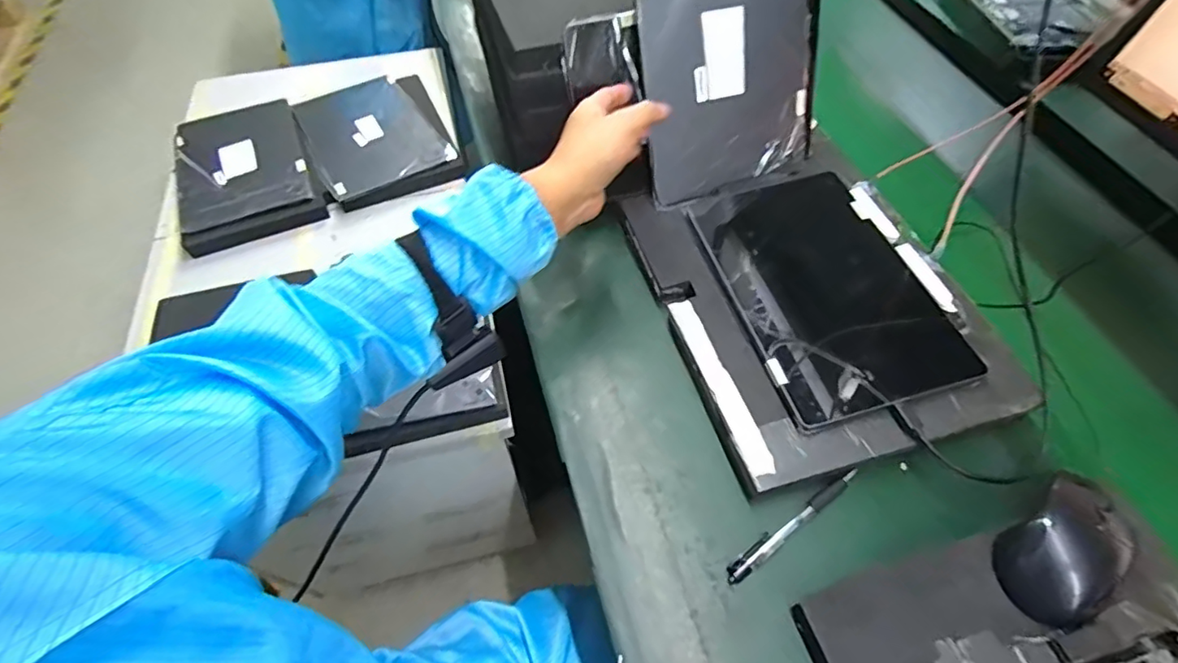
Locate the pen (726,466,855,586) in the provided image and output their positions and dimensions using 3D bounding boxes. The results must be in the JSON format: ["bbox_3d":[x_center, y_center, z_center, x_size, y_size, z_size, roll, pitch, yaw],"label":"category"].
[{"bbox_3d":[0.159,0.148,0.420,0.134,0.011,0.015,-30,62,-18],"label":"pen"}]

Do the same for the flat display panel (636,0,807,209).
[{"bbox_3d":[0.130,-0.263,0.519,0.163,0.252,0.011,-13,31,-2],"label":"flat display panel"}]

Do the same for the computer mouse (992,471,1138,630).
[{"bbox_3d":[0.330,0.148,0.371,0.107,0.032,0.062,-31,62,-18],"label":"computer mouse"}]

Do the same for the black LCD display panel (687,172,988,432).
[{"bbox_3d":[0.215,-0.046,0.510,0.167,0.014,0.257,-14,58,-9],"label":"black LCD display panel"}]

